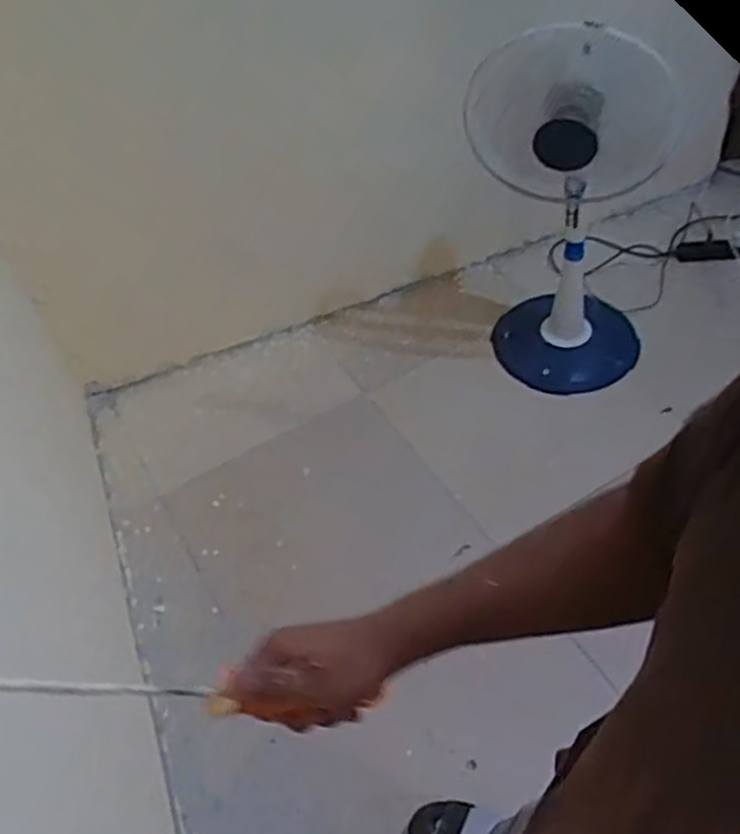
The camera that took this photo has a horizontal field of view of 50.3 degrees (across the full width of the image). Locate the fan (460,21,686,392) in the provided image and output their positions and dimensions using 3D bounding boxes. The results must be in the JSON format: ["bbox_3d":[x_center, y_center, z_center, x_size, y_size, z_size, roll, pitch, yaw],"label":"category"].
[{"bbox_3d":[0.454,-0.443,1.763,0.405,0.949,0.529,18,52,22],"label":"fan"}]

